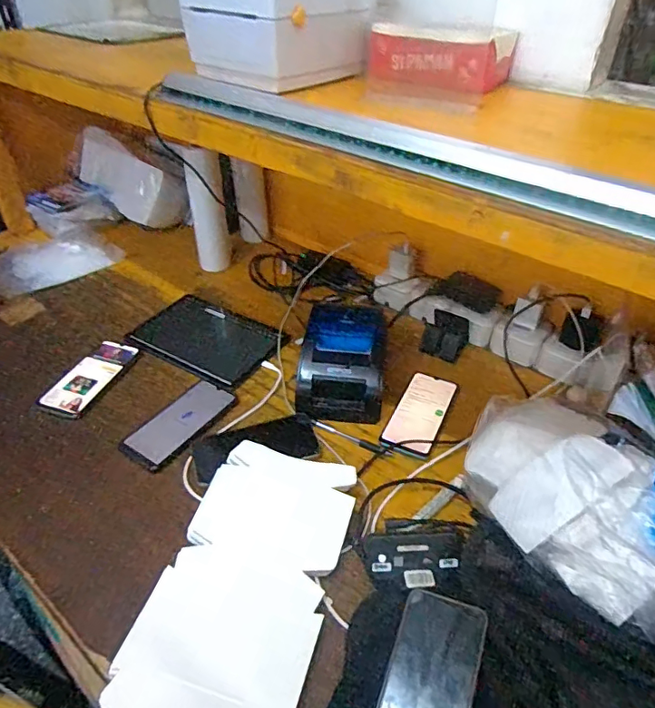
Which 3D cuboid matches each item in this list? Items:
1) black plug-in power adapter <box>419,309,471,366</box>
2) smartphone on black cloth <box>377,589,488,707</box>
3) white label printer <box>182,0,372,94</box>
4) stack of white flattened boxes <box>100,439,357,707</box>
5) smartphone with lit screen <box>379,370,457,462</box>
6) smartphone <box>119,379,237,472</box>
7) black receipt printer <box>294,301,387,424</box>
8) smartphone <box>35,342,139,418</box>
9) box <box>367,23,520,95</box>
[{"bbox_3d":[0.202,-0.035,0.886,0.073,0.049,0.059,20,43,22],"label":"black plug-in power adapter"},{"bbox_3d":[0.090,0.301,0.464,0.078,0.009,0.160,5,48,29],"label":"smartphone on black cloth"},{"bbox_3d":[-0.061,-0.459,0.693,0.175,0.160,0.194,28,46,29],"label":"white label printer"},{"bbox_3d":[-0.087,0.242,0.566,0.179,0.028,0.316,11,40,12],"label":"stack of white flattened boxes"},{"bbox_3d":[0.141,0.086,0.777,0.073,0.009,0.167,18,42,19],"label":"smartphone with lit screen"},{"bbox_3d":[-0.212,0.098,0.751,0.078,0.011,0.165,23,44,24],"label":"smartphone"},{"bbox_3d":[0.023,0.013,0.778,0.123,0.119,0.150,5,39,5],"label":"black receipt printer"},{"bbox_3d":[-0.380,0.030,0.831,0.081,0.015,0.166,16,41,17],"label":"smartphone"},{"bbox_3d":[0.157,-0.420,0.726,0.181,0.065,0.119,20,43,22],"label":"box"}]

